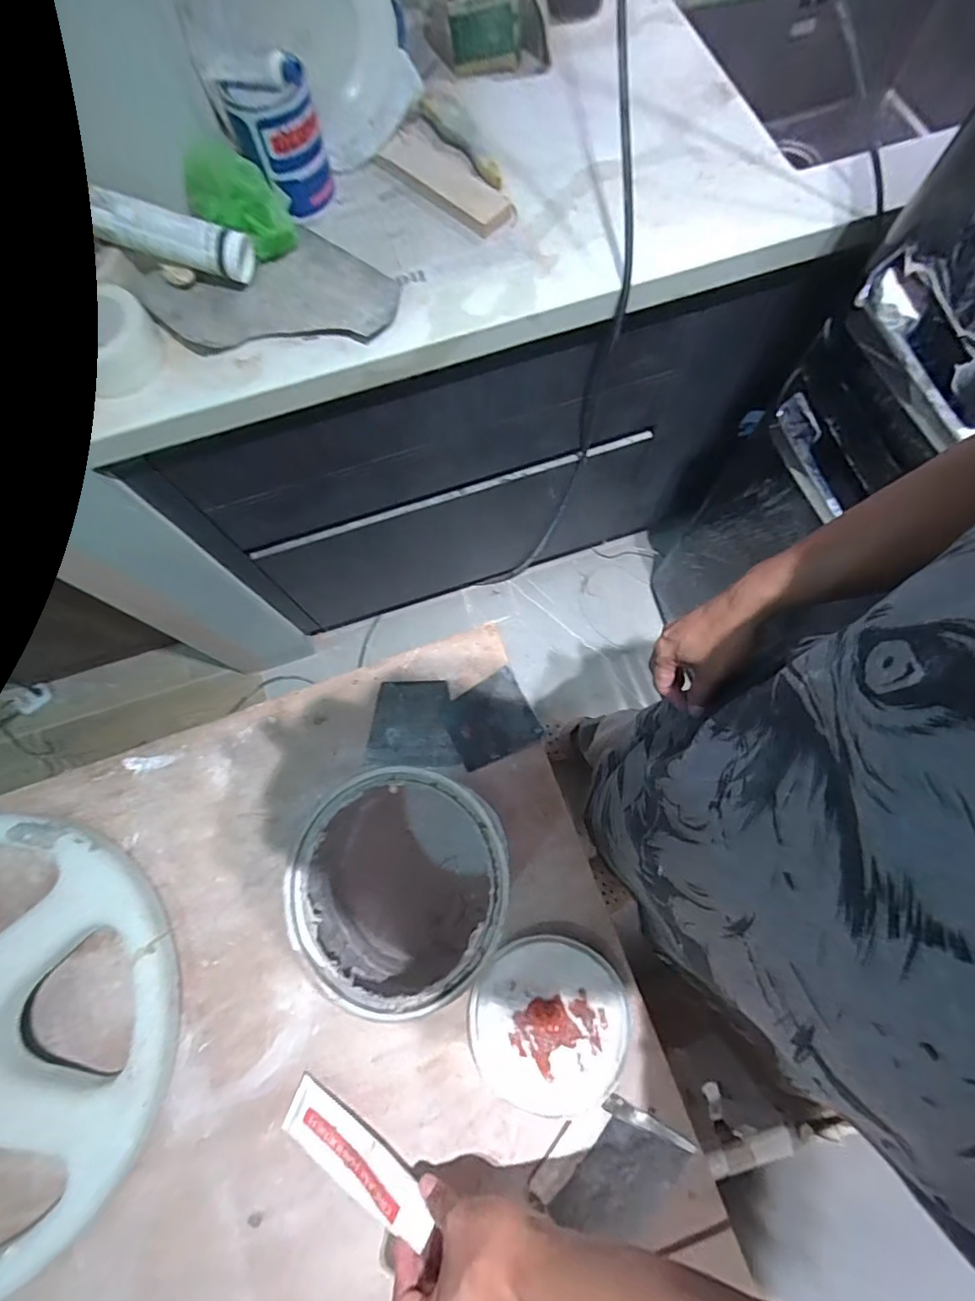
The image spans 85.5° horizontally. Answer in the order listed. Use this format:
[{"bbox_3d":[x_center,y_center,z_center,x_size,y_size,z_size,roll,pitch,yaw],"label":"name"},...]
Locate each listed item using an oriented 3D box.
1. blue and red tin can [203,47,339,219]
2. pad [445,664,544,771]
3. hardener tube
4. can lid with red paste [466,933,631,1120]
[{"bbox_3d":[-0.249,-0.607,0.630,0.105,0.137,0.092,-20,74,-4],"label":"blue and red tin can"},{"bbox_3d":[0.003,0.079,0.607,0.093,0.006,0.091,-26,75,-6],"label":"pad"},{"bbox_3d":[-0.118,0.454,0.471,0.156,0.016,0.046,21,75,25],"label":"hardener tube"},{"bbox_3d":[0.060,0.360,0.515,0.149,0.013,0.144,0,74,1],"label":"can lid with red paste"}]

